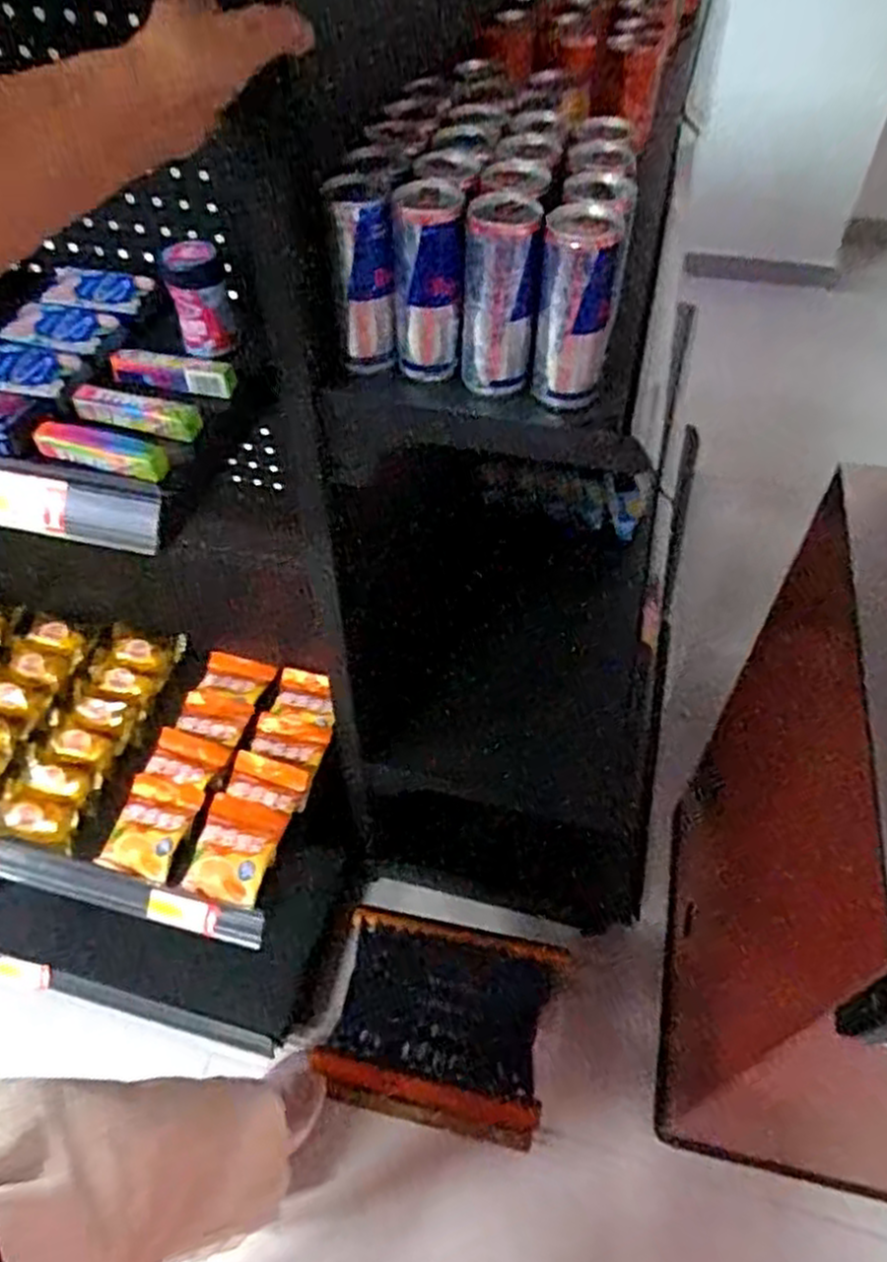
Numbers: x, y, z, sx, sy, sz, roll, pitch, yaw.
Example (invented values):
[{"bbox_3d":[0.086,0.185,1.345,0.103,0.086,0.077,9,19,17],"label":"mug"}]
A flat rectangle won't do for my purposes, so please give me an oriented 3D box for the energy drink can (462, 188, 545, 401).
[{"bbox_3d":[0.042,-0.259,0.618,0.054,0.134,0.062,0,52,-4],"label":"energy drink can"}]

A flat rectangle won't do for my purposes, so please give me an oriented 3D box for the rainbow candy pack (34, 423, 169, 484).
[{"bbox_3d":[-0.259,-0.139,0.597,0.110,0.024,0.026,17,53,9],"label":"rainbow candy pack"}]

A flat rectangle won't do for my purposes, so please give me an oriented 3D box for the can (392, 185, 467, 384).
[{"bbox_3d":[-0.015,-0.277,0.638,0.051,0.142,0.062,-2,52,-6],"label":"can"}]

